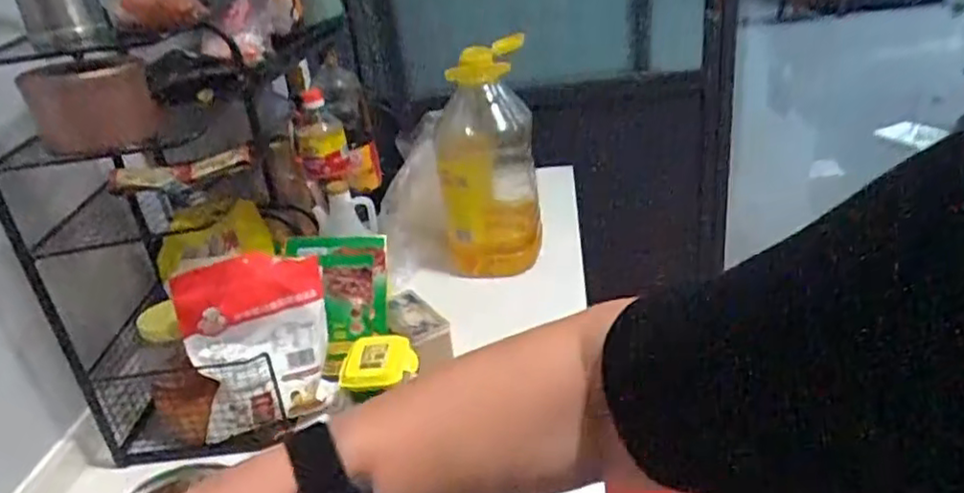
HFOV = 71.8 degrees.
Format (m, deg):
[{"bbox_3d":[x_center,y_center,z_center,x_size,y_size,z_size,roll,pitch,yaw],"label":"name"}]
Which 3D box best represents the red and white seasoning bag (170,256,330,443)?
[{"bbox_3d":[-0.254,0.107,0.775,0.161,0.192,0.045,-13,1,-27],"label":"red and white seasoning bag"}]

